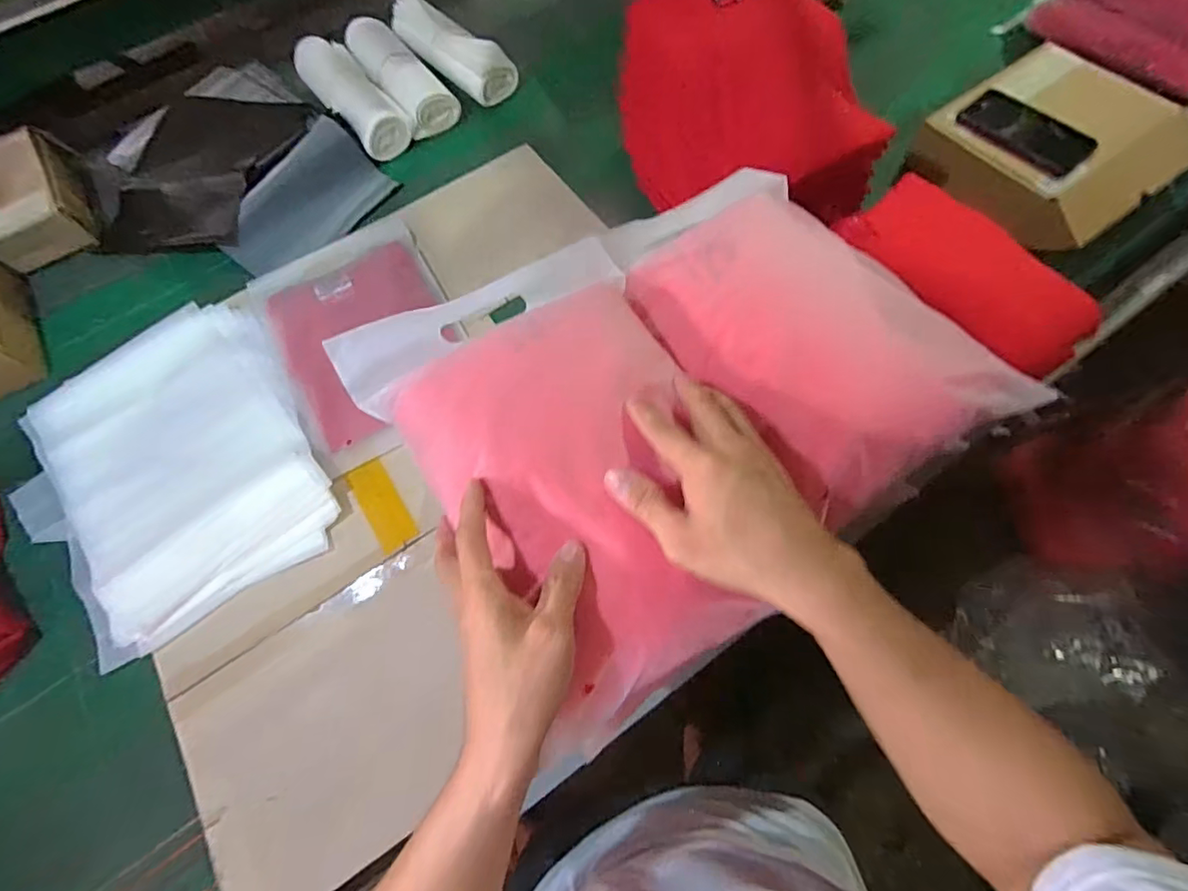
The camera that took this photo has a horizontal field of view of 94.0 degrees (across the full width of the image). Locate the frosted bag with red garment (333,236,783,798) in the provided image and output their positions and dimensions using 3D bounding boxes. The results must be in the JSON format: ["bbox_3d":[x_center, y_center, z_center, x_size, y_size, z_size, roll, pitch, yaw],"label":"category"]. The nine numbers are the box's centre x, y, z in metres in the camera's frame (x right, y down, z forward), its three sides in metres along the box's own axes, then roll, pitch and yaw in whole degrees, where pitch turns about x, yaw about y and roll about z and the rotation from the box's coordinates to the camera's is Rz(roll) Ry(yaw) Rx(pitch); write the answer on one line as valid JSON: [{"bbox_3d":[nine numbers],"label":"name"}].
[{"bbox_3d":[-0.019,0.000,0.389,0.227,0.056,0.335,-30,69,-9],"label":"frosted bag with red garment"}]

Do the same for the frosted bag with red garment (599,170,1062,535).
[{"bbox_3d":[0.164,-0.104,0.446,0.190,0.075,0.308,-31,69,-9],"label":"frosted bag with red garment"}]

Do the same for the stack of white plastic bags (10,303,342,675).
[{"bbox_3d":[-0.546,0.022,0.689,0.339,0.038,0.408,-32,69,-10],"label":"stack of white plastic bags"}]

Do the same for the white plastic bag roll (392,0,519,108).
[{"bbox_3d":[-0.254,-0.701,0.970,0.097,0.062,0.281,-39,70,-13],"label":"white plastic bag roll"}]

